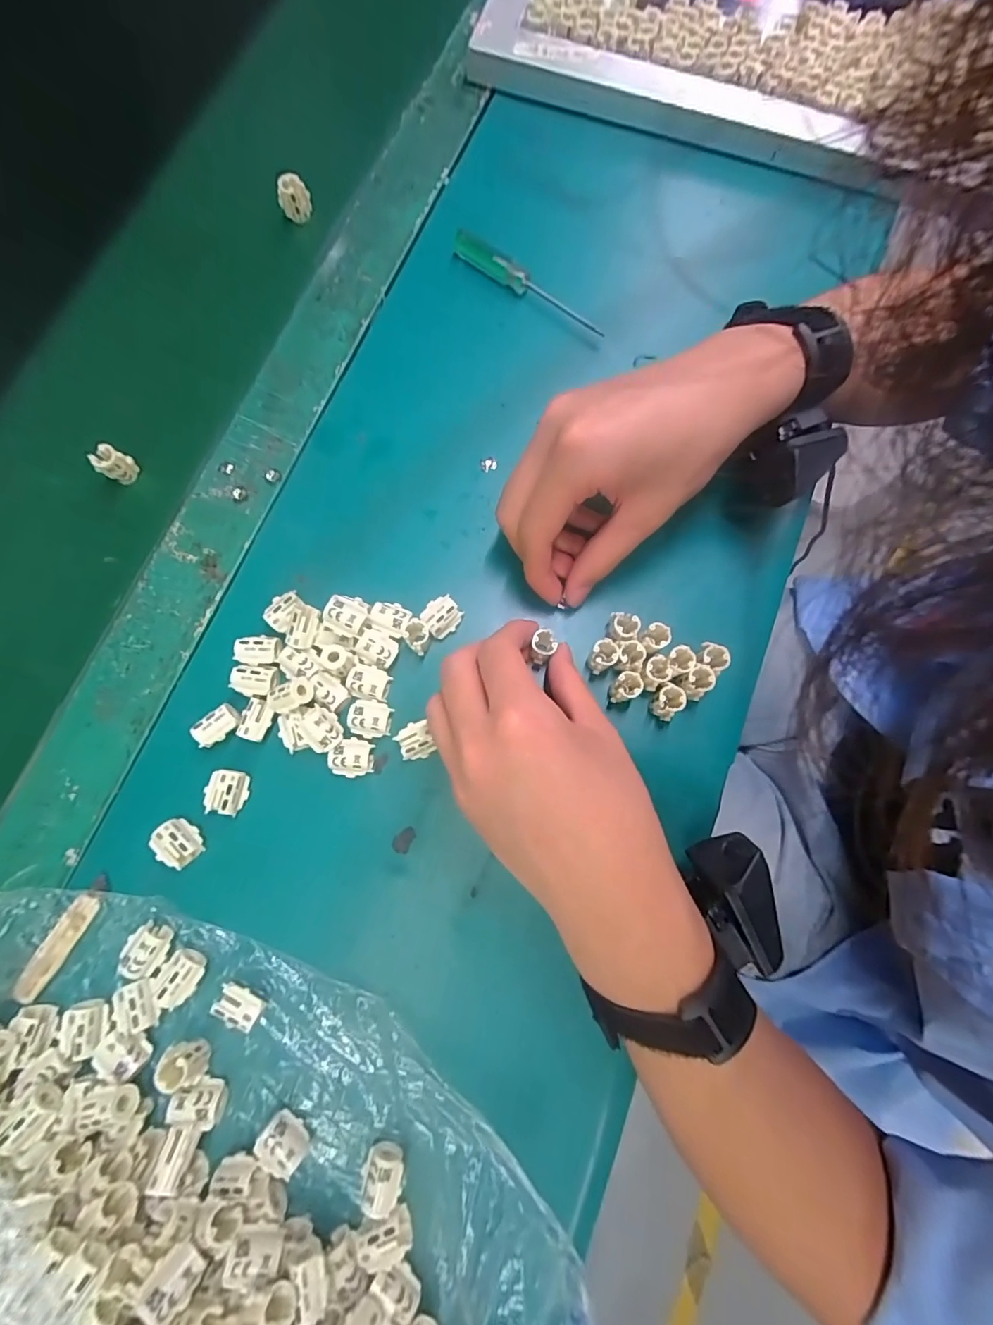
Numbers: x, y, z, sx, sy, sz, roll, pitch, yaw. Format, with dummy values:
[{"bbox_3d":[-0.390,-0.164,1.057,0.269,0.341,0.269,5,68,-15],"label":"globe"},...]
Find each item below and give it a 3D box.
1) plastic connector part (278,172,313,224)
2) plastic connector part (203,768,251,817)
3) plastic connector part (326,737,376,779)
[{"bbox_3d":[-0.138,-0.318,0.351,0.020,0.027,0.009,10,78,3],"label":"plastic connector part"},{"bbox_3d":[-0.141,0.067,0.267,0.017,0.011,0.022,12,78,4],"label":"plastic connector part"},{"bbox_3d":[-0.077,0.051,0.275,0.022,0.012,0.020,-1,78,1],"label":"plastic connector part"}]

